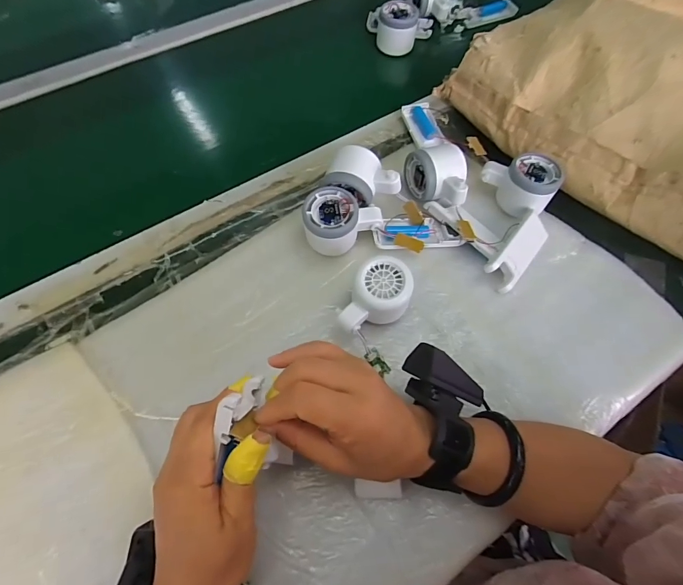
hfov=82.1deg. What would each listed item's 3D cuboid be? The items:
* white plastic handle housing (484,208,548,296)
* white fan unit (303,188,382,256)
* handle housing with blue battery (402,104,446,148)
[{"bbox_3d":[0.198,-0.049,0.428,0.034,0.021,0.107,37,69,17],"label":"white plastic handle housing"},{"bbox_3d":[0.000,-0.071,0.423,0.079,0.050,0.059,14,64,7],"label":"white fan unit"},{"bbox_3d":[0.110,-0.224,0.527,0.042,0.020,0.073,-13,64,-7],"label":"handle housing with blue battery"}]

